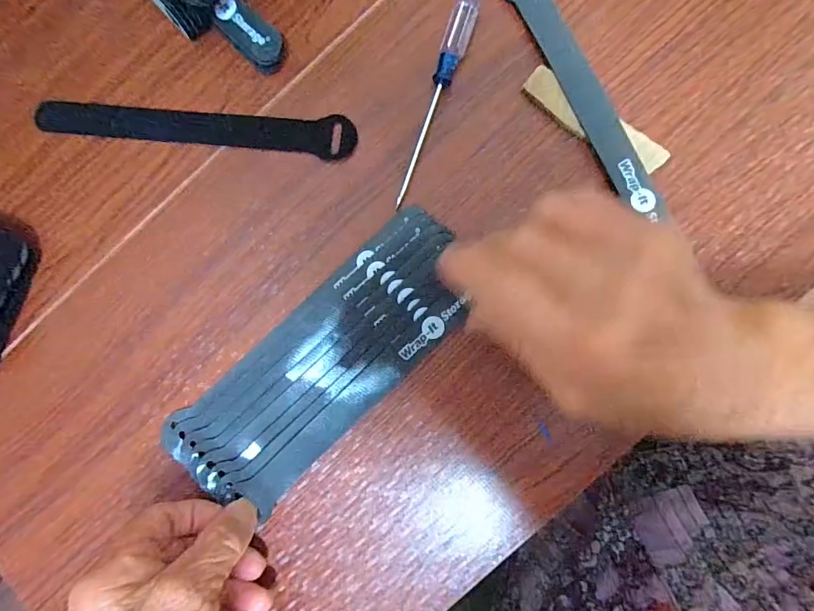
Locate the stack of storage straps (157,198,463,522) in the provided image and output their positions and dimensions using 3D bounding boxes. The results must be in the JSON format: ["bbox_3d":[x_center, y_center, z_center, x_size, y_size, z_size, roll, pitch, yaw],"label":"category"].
[{"bbox_3d":[-0.045,0.033,0.252,0.195,0.009,0.076,-45,86,1],"label":"stack of storage straps"}]

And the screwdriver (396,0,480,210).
[{"bbox_3d":[0.017,-0.118,0.252,0.014,0.009,0.127,18,89,4],"label":"screwdriver"}]

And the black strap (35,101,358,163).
[{"bbox_3d":[-0.127,-0.106,0.267,0.192,0.006,0.025,4,88,3],"label":"black strap"}]

